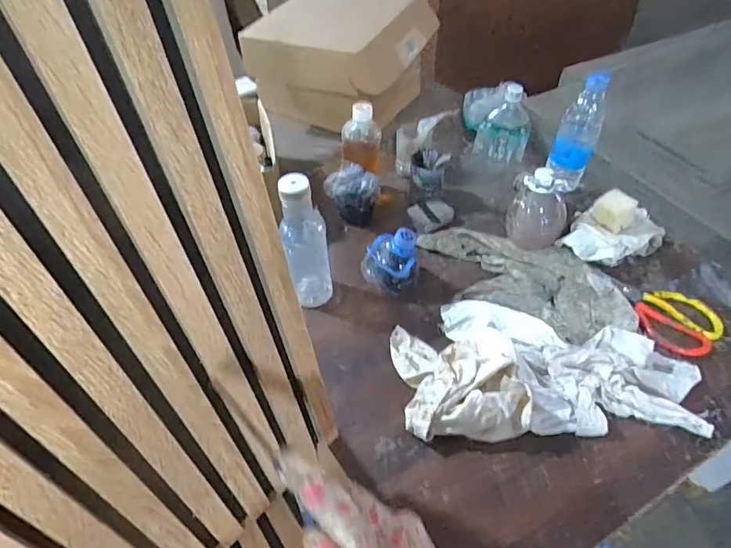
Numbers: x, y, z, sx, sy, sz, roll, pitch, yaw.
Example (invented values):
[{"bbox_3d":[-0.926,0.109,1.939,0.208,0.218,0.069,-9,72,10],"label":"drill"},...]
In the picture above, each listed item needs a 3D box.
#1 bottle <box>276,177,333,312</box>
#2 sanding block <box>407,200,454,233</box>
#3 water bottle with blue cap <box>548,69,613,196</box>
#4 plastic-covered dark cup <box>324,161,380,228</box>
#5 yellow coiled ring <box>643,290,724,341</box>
[{"bbox_3d":[-0.086,-0.041,0.678,0.064,0.207,0.049,-9,47,-5],"label":"bottle"},{"bbox_3d":[0.114,-0.104,0.846,0.078,0.028,0.061,-27,51,-21],"label":"sanding block"},{"bbox_3d":[0.366,-0.240,0.834,0.068,0.204,0.063,13,48,15],"label":"water bottle with blue cap"},{"bbox_3d":[-0.022,-0.134,0.844,0.084,0.089,0.086,-1,46,2],"label":"plastic-covered dark cup"},{"bbox_3d":[0.463,0.049,0.696,0.105,0.008,0.061,32,56,29],"label":"yellow coiled ring"}]

